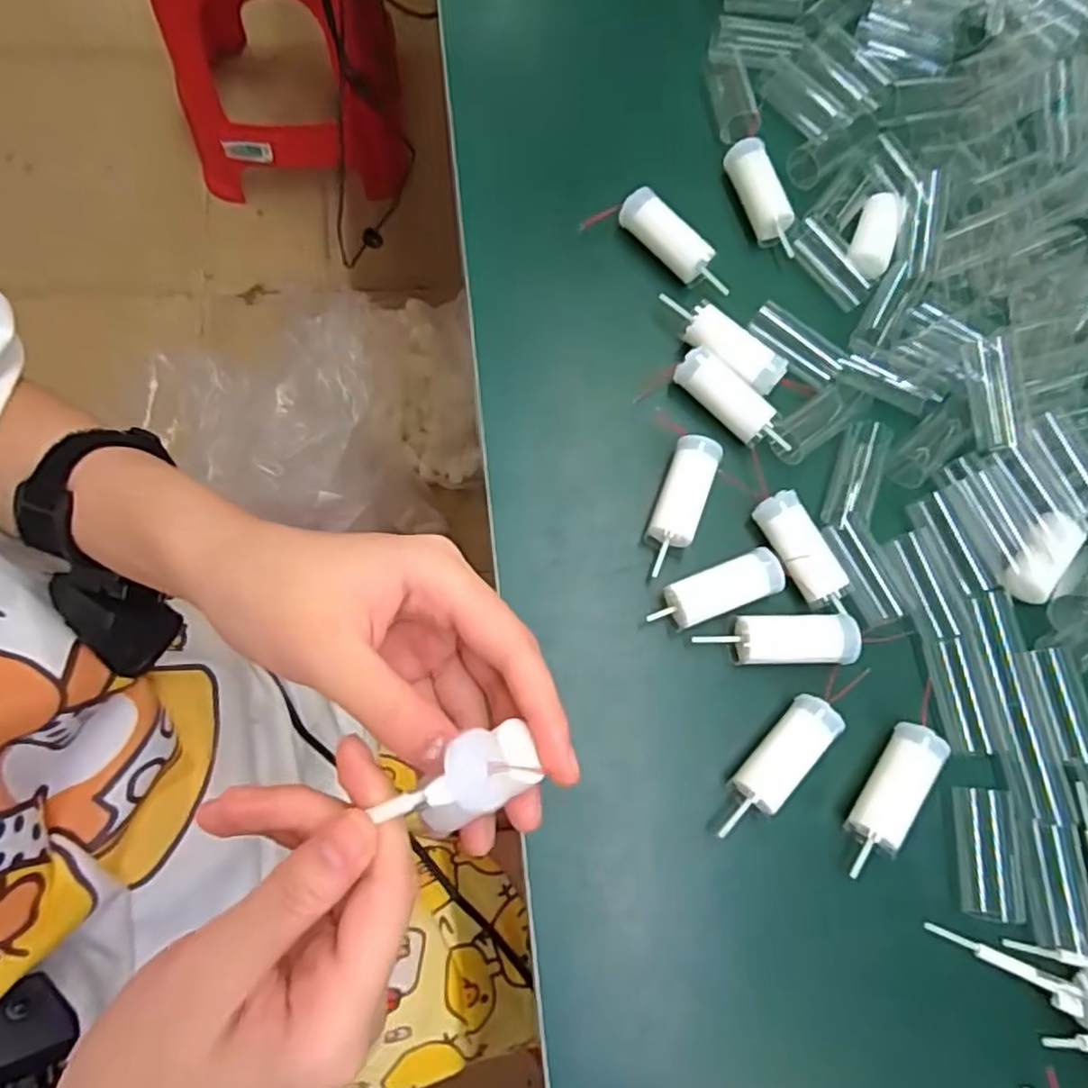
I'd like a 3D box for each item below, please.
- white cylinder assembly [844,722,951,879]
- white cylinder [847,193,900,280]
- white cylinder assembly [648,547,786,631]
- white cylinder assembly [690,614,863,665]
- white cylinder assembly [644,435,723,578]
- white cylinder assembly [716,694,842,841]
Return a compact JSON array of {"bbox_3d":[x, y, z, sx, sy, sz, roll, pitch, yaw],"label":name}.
[{"bbox_3d":[0.138,0.103,0.281,0.019,0.020,0.063,35,74,5],"label":"white cylinder assembly"},{"bbox_3d":[0.171,-0.159,0.358,0.020,0.014,0.045,23,73,2],"label":"white cylinder"},{"bbox_3d":[0.074,0.021,0.300,0.060,0.014,0.020,-19,77,-10],"label":"white cylinder assembly"},{"bbox_3d":[0.099,0.041,0.297,0.067,0.015,0.021,1,74,-5],"label":"white cylinder assembly"},{"bbox_3d":[0.060,-0.017,0.309,0.021,0.016,0.063,21,73,1],"label":"white cylinder assembly"},{"bbox_3d":[0.092,0.090,0.281,0.021,0.019,0.066,44,75,8],"label":"white cylinder assembly"}]

